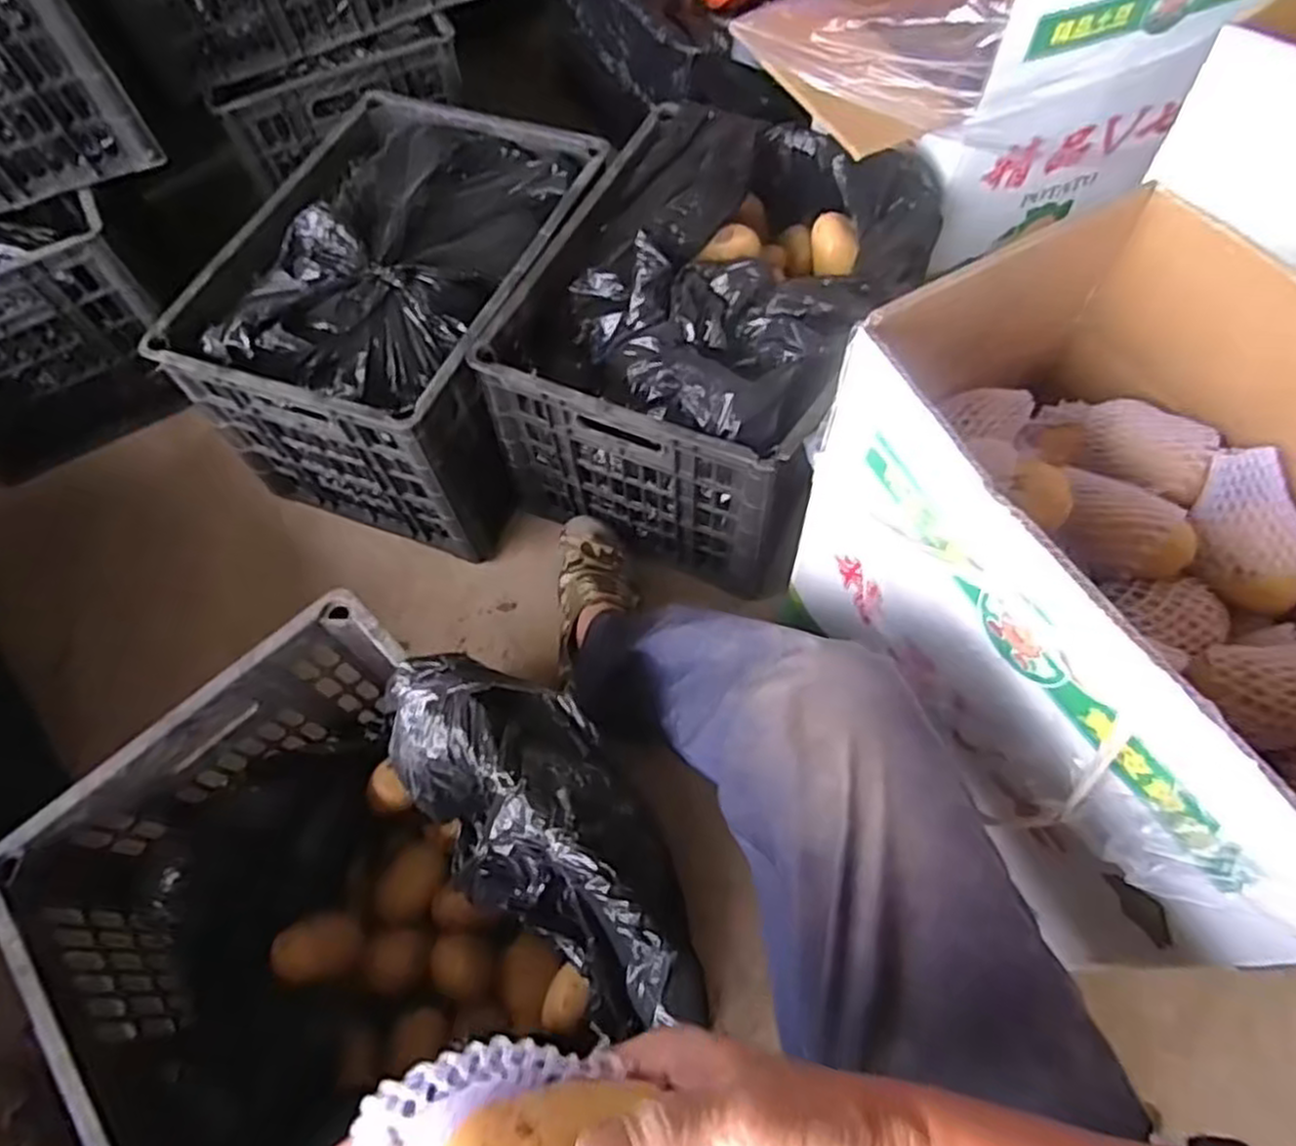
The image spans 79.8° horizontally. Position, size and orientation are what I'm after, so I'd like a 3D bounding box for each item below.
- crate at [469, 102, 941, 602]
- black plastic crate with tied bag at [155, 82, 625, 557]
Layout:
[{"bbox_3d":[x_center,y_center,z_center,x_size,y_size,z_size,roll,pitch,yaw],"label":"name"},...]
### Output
[{"bbox_3d":[0.077,-0.279,0.925,0.365,0.269,0.451,22,66,14],"label":"crate"},{"bbox_3d":[-0.286,-0.317,0.979,0.341,0.284,0.455,17,65,11],"label":"black plastic crate with tied bag"}]

